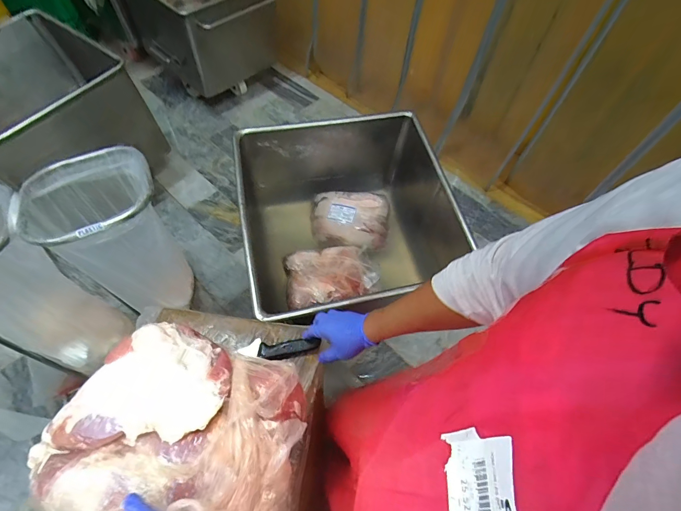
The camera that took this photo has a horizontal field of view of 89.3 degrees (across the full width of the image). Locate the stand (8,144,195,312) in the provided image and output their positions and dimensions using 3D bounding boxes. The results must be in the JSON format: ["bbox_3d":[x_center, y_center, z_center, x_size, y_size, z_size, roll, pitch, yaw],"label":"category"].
[{"bbox_3d":[-0.680,-0.001,1.168,0.304,0.735,0.333,-24,63,-17],"label":"stand"}]

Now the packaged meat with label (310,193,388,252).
[{"bbox_3d":[0.038,-0.149,1.398,0.307,0.091,0.252,7,58,1],"label":"packaged meat with label"}]

